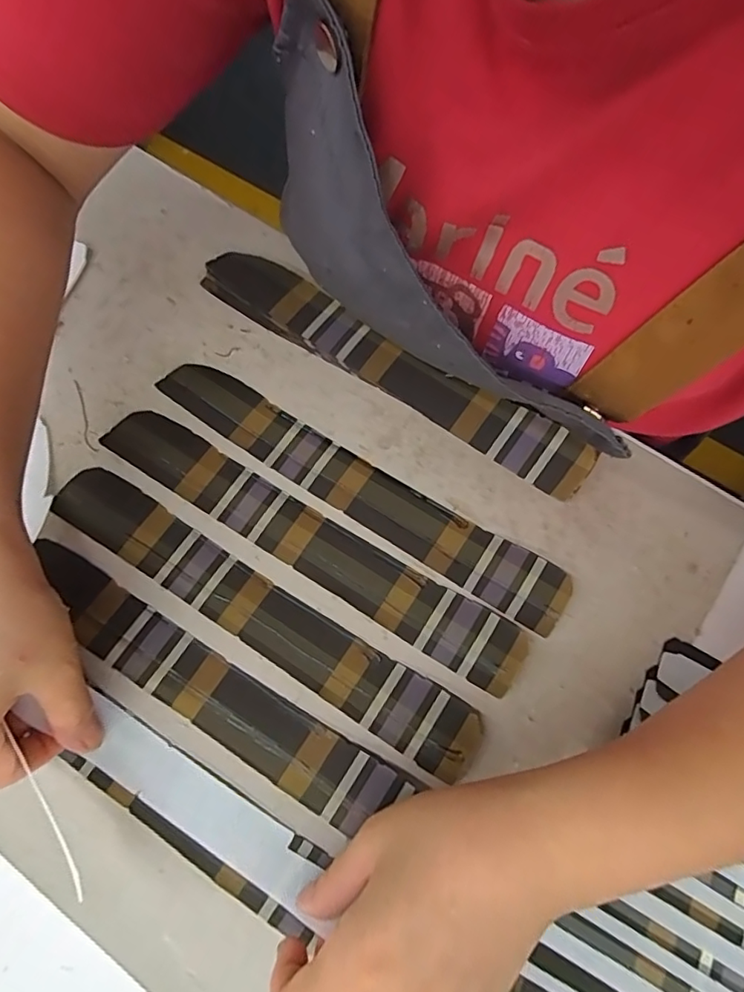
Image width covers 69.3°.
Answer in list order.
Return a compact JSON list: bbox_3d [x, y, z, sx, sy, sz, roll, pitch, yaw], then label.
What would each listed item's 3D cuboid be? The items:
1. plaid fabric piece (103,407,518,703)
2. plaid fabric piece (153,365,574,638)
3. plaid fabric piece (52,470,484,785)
[{"bbox_3d":[-0.035,0.025,0.303,0.256,0.009,0.036,31,75,9],"label":"plaid fabric piece"},{"bbox_3d":[-0.007,-0.006,0.312,0.258,0.012,0.036,32,72,9],"label":"plaid fabric piece"},{"bbox_3d":[-0.061,0.062,0.291,0.259,0.008,0.036,31,71,9],"label":"plaid fabric piece"}]

